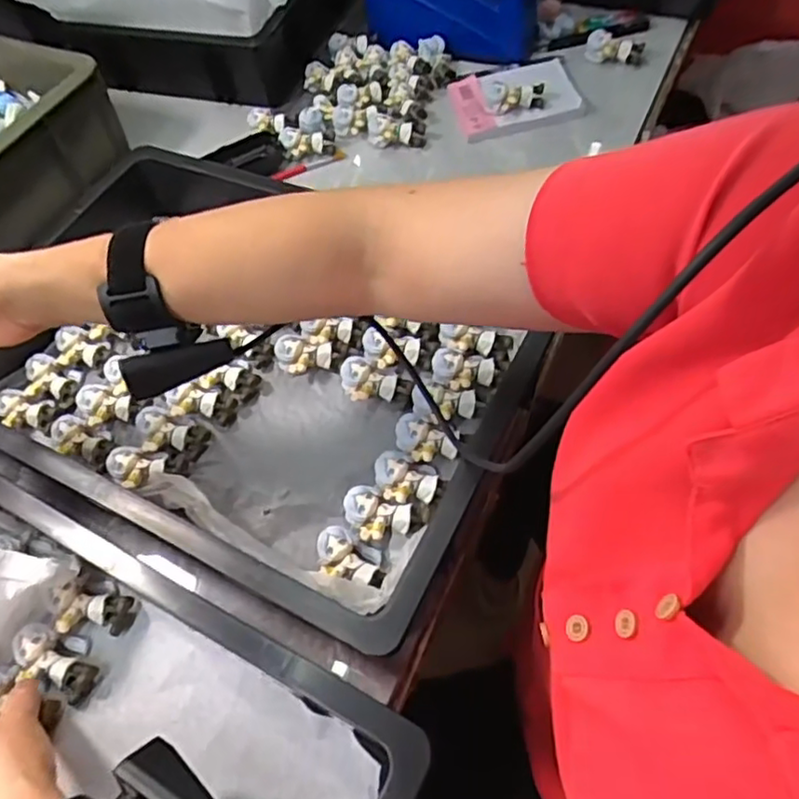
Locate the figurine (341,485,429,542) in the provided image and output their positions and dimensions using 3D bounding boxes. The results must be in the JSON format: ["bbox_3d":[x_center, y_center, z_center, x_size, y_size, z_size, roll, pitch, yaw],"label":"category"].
[{"bbox_3d":[-0.012,0.088,0.463,0.058,0.025,0.034,17,62,17],"label":"figurine"}]

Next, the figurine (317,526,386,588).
[{"bbox_3d":[-0.033,0.113,0.449,0.053,0.023,0.032,16,62,16],"label":"figurine"}]

